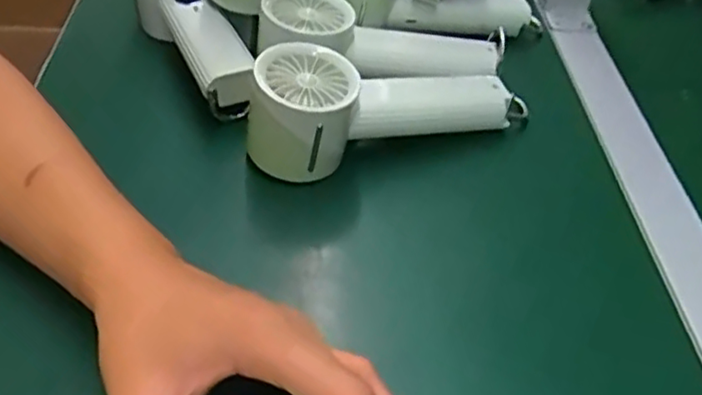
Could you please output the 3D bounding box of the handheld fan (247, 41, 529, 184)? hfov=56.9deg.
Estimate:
[{"bbox_3d":[0.025,-0.057,0.436,0.195,0.070,0.063,-5,45,-26],"label":"handheld fan"}]

